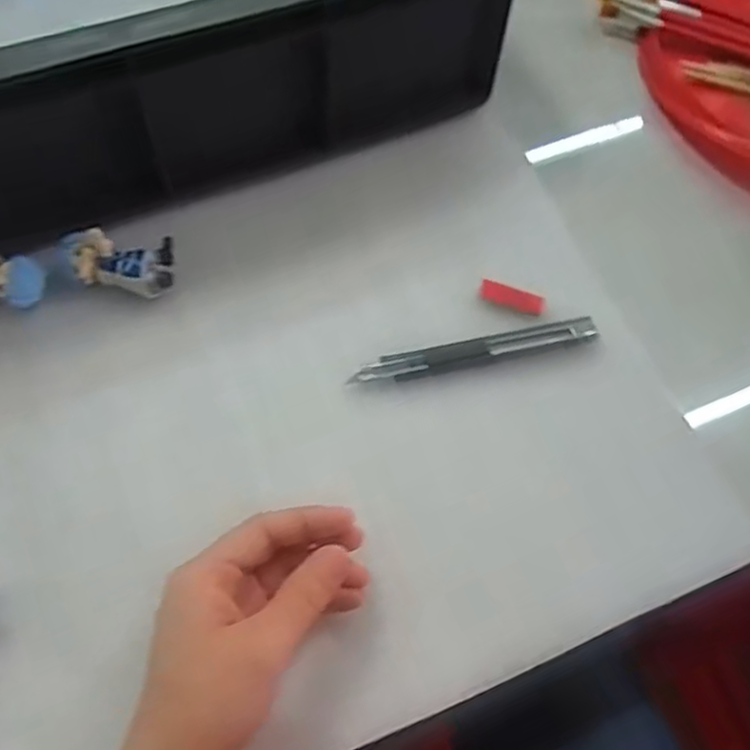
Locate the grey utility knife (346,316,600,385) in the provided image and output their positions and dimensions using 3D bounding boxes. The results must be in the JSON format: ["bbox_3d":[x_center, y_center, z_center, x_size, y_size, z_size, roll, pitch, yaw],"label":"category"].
[{"bbox_3d":[0.056,-0.013,0.401,0.136,0.004,0.016,-11,64,-8],"label":"grey utility knife"}]

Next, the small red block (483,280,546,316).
[{"bbox_3d":[0.079,-0.045,0.418,0.037,0.004,0.014,18,63,7],"label":"small red block"}]

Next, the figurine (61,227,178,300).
[{"bbox_3d":[-0.139,-0.063,0.398,0.057,0.022,0.027,14,61,-16],"label":"figurine"}]

